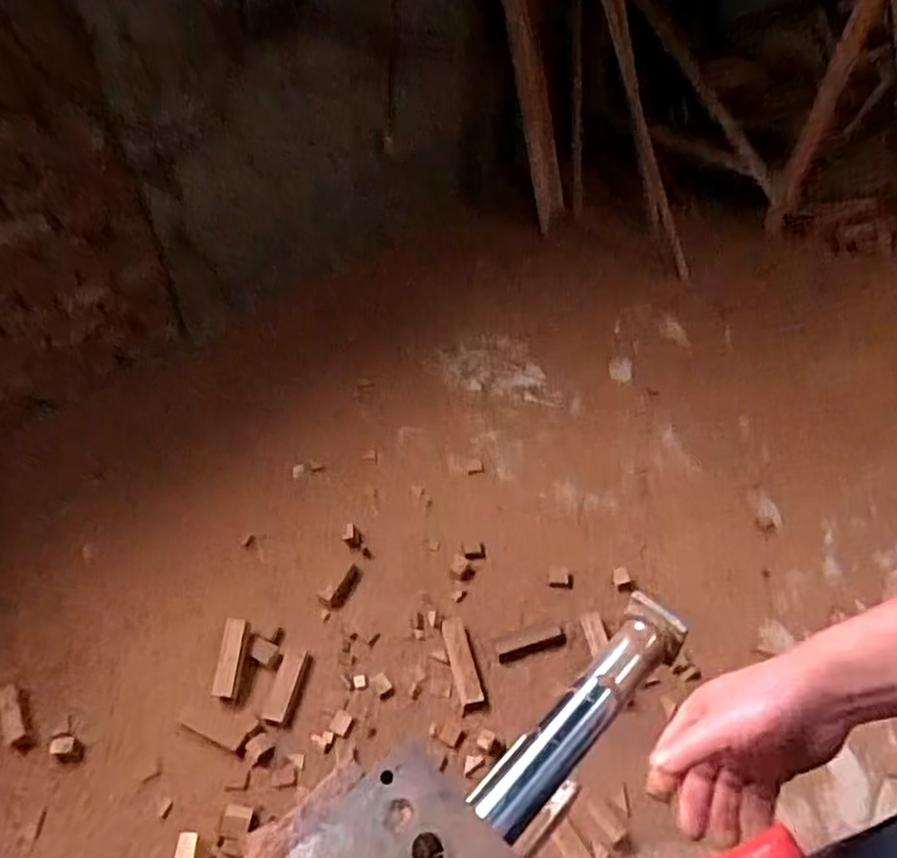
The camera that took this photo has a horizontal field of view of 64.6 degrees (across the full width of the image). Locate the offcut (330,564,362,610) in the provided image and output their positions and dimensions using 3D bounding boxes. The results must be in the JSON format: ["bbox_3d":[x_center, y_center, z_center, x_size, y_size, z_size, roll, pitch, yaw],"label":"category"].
[{"bbox_3d":[-0.208,0.321,1.437,0.030,0.018,0.104,18,51,14],"label":"offcut"}]

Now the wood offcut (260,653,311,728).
[{"bbox_3d":[-0.298,0.470,1.298,0.048,0.019,0.133,10,50,8],"label":"wood offcut"}]

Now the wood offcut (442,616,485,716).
[{"bbox_3d":[0.026,0.431,1.322,0.045,0.032,0.197,-9,50,-8],"label":"wood offcut"}]

